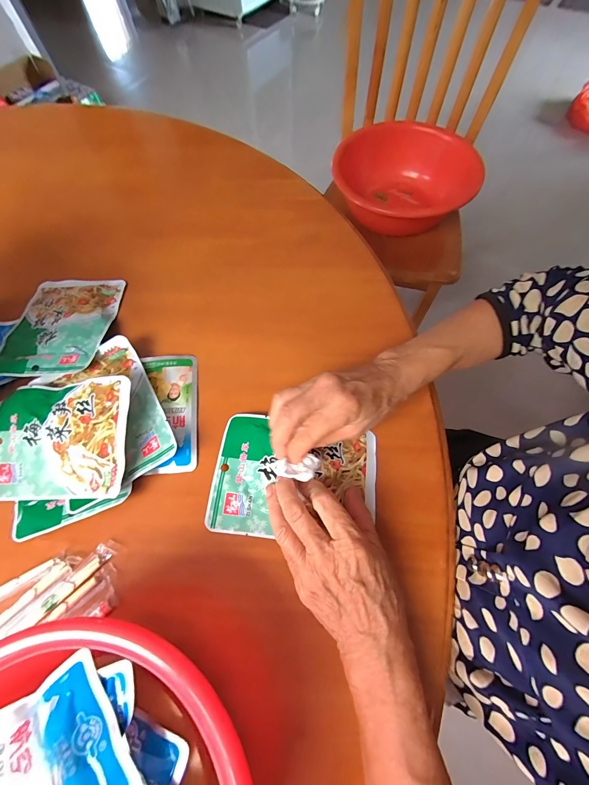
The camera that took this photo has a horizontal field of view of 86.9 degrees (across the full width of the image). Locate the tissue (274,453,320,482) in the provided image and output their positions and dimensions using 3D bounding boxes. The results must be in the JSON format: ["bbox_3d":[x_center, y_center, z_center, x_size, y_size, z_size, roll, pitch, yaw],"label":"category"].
[{"bbox_3d":[0.002,0.069,0.278,0.040,0.022,0.021,-7,68,0],"label":"tissue"}]

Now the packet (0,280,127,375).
[{"bbox_3d":[-0.269,-0.080,0.359,0.110,0.012,0.142,-2,57,2],"label":"packet"}]

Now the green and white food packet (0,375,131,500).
[{"bbox_3d":[-0.230,0.044,0.298,0.145,0.011,0.110,-4,80,10],"label":"green and white food packet"}]

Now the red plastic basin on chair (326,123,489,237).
[{"bbox_3d":[0.274,-0.541,0.834,0.321,0.153,0.332,36,73,15],"label":"red plastic basin on chair"}]

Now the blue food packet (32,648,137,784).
[{"bbox_3d":[-0.132,0.212,0.190,0.043,0.015,0.084,-35,71,-11],"label":"blue food packet"}]

